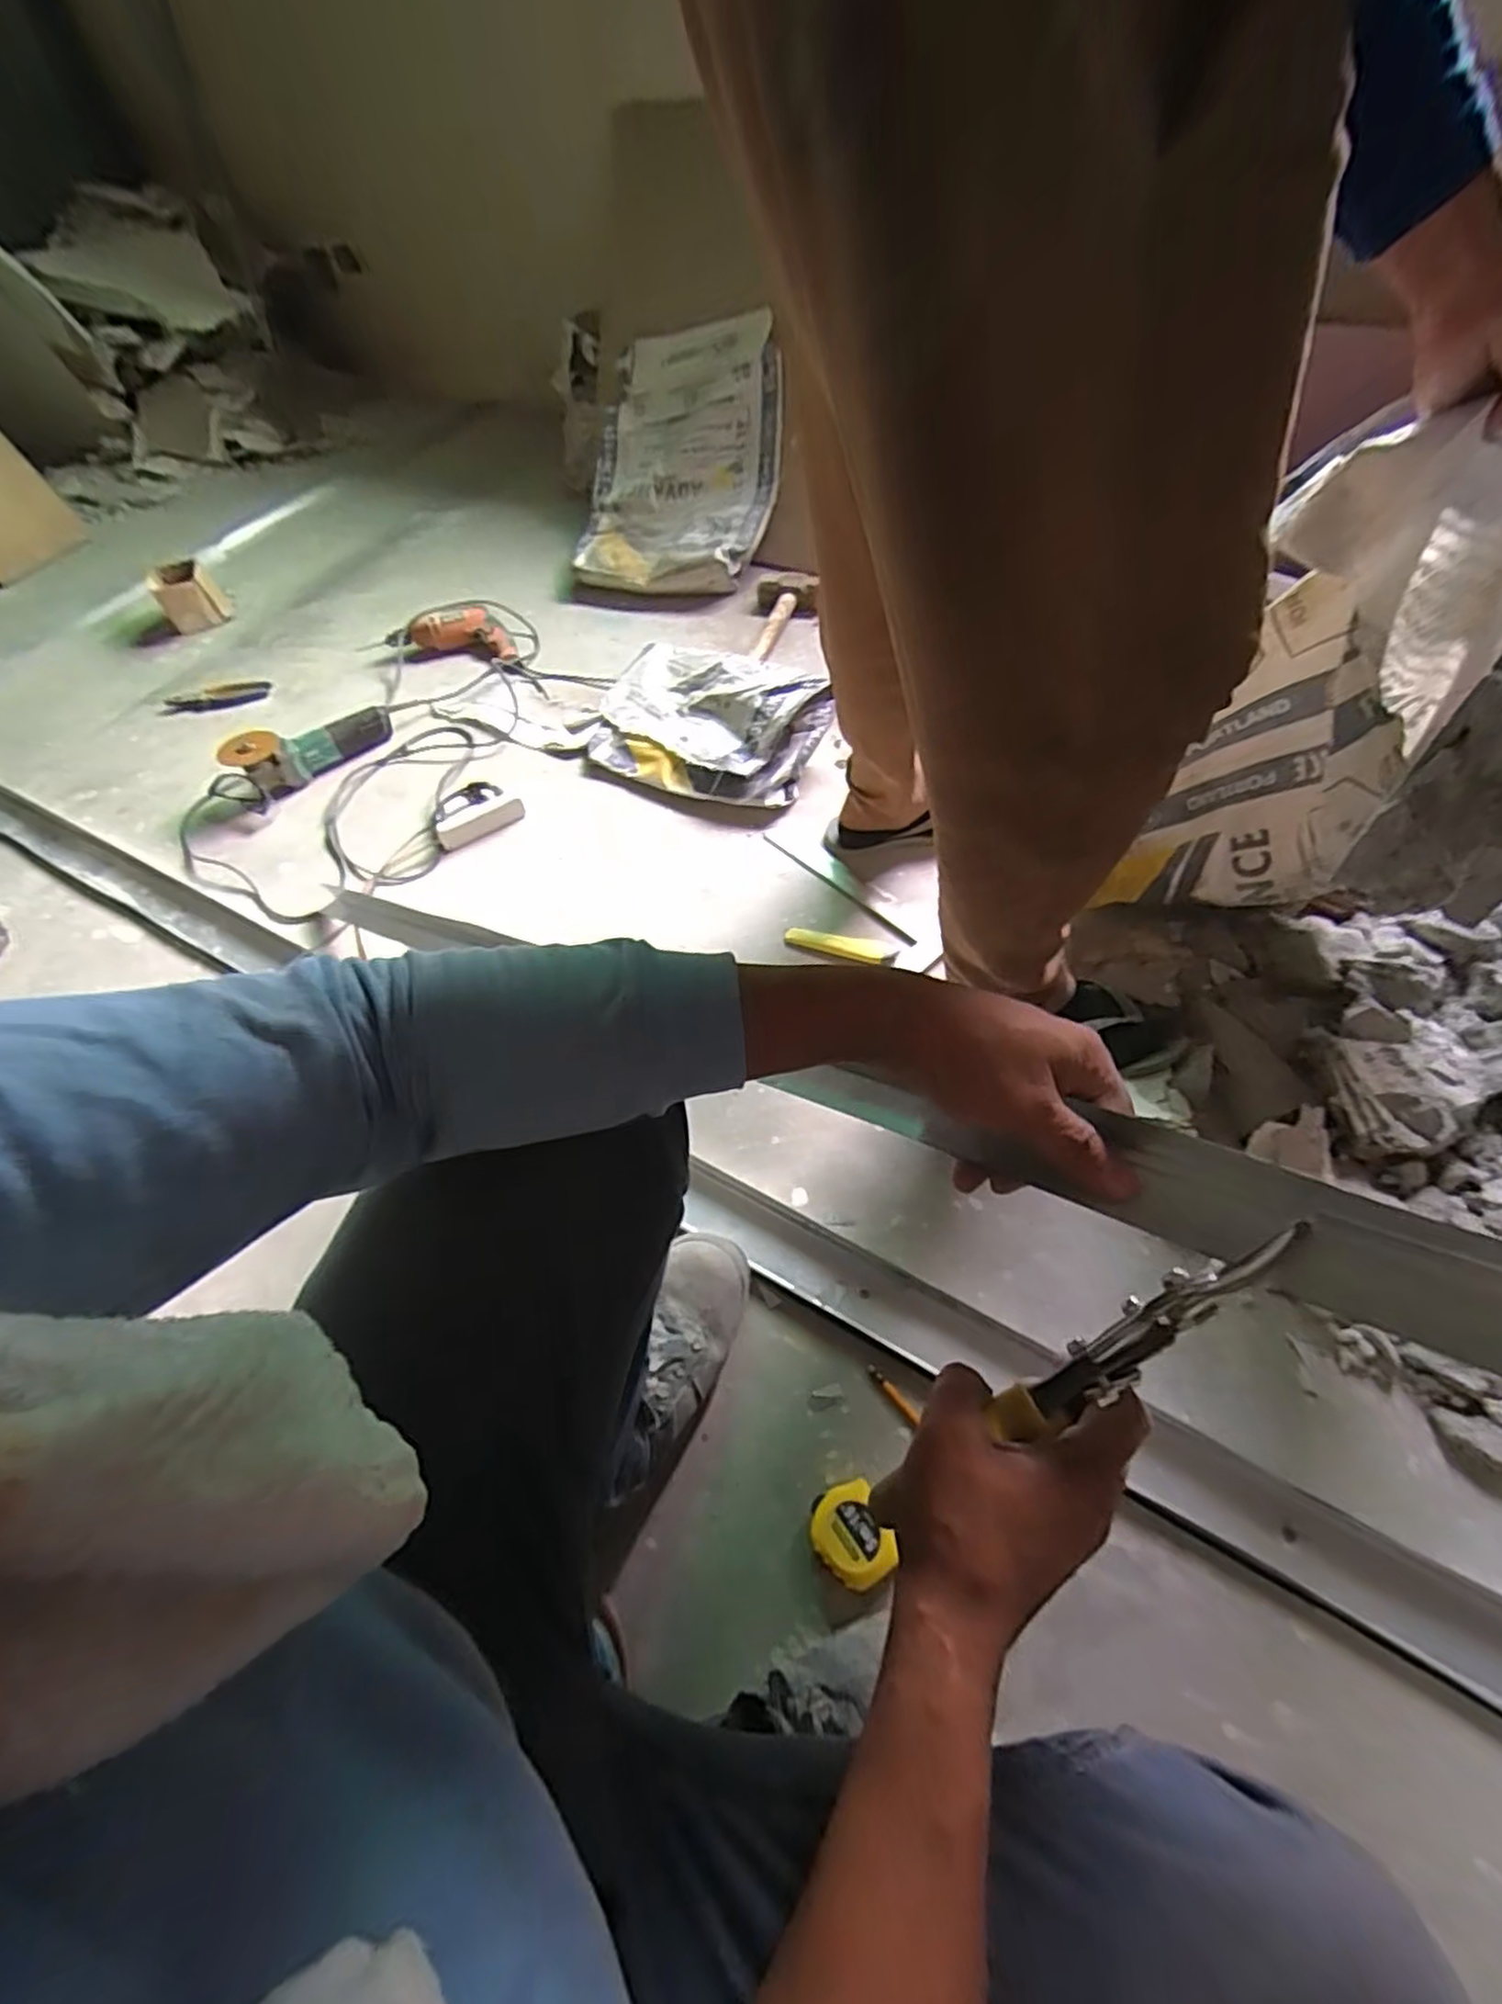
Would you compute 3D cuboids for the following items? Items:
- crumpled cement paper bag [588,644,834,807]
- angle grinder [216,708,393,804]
[{"bbox_3d":[-0.089,-0.490,1.232,0.455,0.121,0.286,30,63,22],"label":"crumpled cement paper bag"},{"bbox_3d":[-0.787,-0.454,1.295,0.274,0.092,0.091,-29,58,-14],"label":"angle grinder"}]

